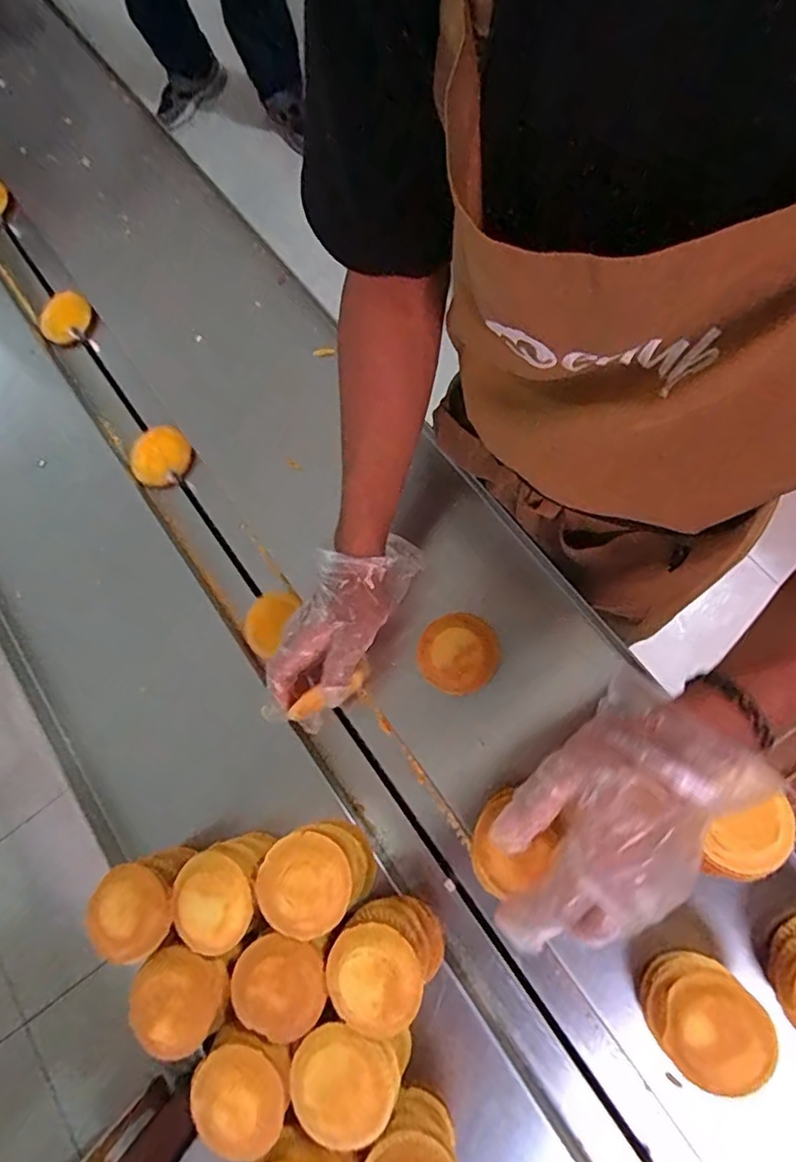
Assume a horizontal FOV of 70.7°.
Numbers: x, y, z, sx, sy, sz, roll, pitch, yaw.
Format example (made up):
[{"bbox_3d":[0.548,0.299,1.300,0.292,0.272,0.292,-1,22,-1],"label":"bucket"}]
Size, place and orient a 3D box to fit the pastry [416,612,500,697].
[{"bbox_3d":[0.055,0.066,0.517,0.070,0.012,0.073,33,80,9],"label":"pastry"}]

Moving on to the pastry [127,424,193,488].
[{"bbox_3d":[-0.281,-0.146,0.658,0.073,0.010,0.069,-2,77,9],"label":"pastry"}]

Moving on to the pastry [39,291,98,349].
[{"bbox_3d":[-0.428,-0.341,0.726,0.066,0.020,0.074,-32,74,1],"label":"pastry"}]

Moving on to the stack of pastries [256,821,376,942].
[{"bbox_3d":[-0.066,0.237,0.456,0.077,0.069,0.075,-32,74,1],"label":"stack of pastries"}]

